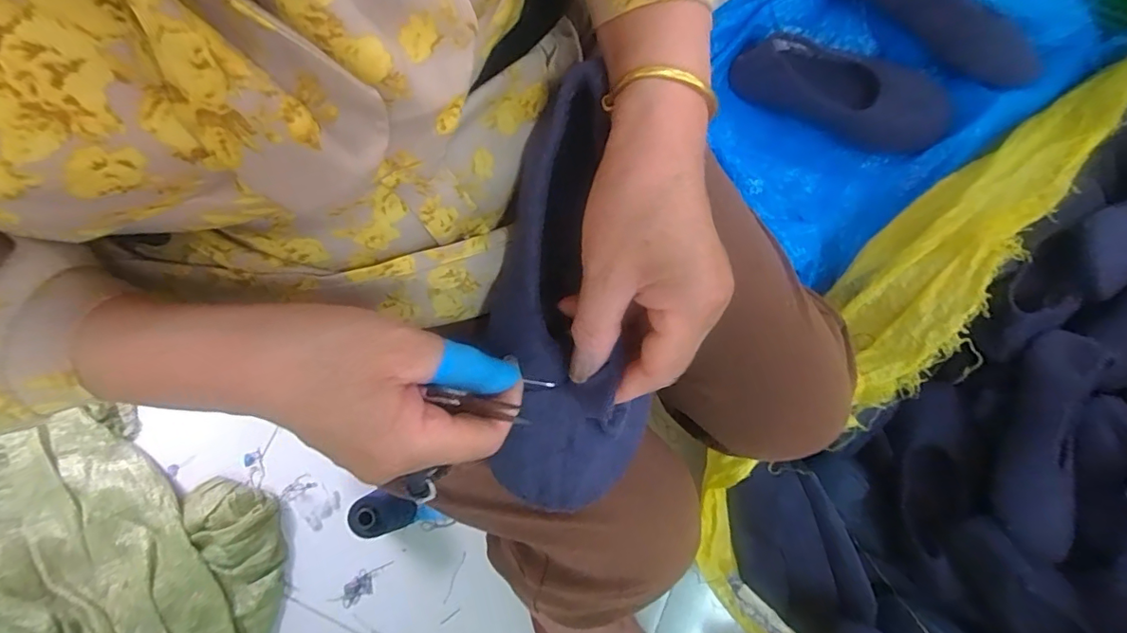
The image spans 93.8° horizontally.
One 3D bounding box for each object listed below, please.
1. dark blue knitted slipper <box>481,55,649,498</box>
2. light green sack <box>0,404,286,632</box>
[{"bbox_3d":[0.000,-0.008,0.288,0.083,0.063,0.222,-2,92,0],"label":"dark blue knitted slipper"},{"bbox_3d":[-0.656,0.321,0.691,0.553,0.124,0.343,28,80,5],"label":"light green sack"}]

